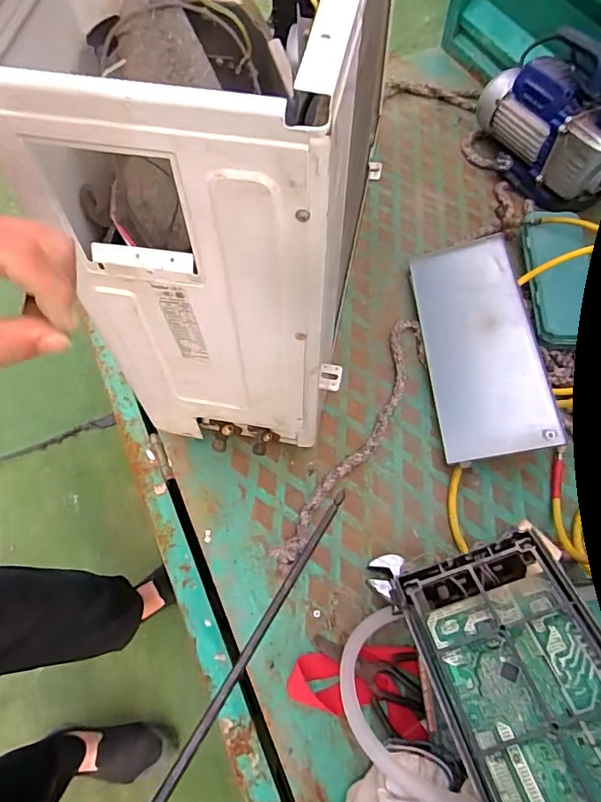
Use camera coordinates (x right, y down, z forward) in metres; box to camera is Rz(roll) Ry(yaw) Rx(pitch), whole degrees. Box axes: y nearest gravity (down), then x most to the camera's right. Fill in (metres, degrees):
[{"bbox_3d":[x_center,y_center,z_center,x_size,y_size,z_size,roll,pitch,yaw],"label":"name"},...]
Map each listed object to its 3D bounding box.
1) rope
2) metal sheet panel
[{"bbox_3d":[0.091,0.051,0.757,0.069,0.019,0.456,27,67,12],"label":"rope"},{"bbox_3d":[0.283,-0.094,0.799,0.164,0.017,0.393,-12,63,15],"label":"metal sheet panel"}]

